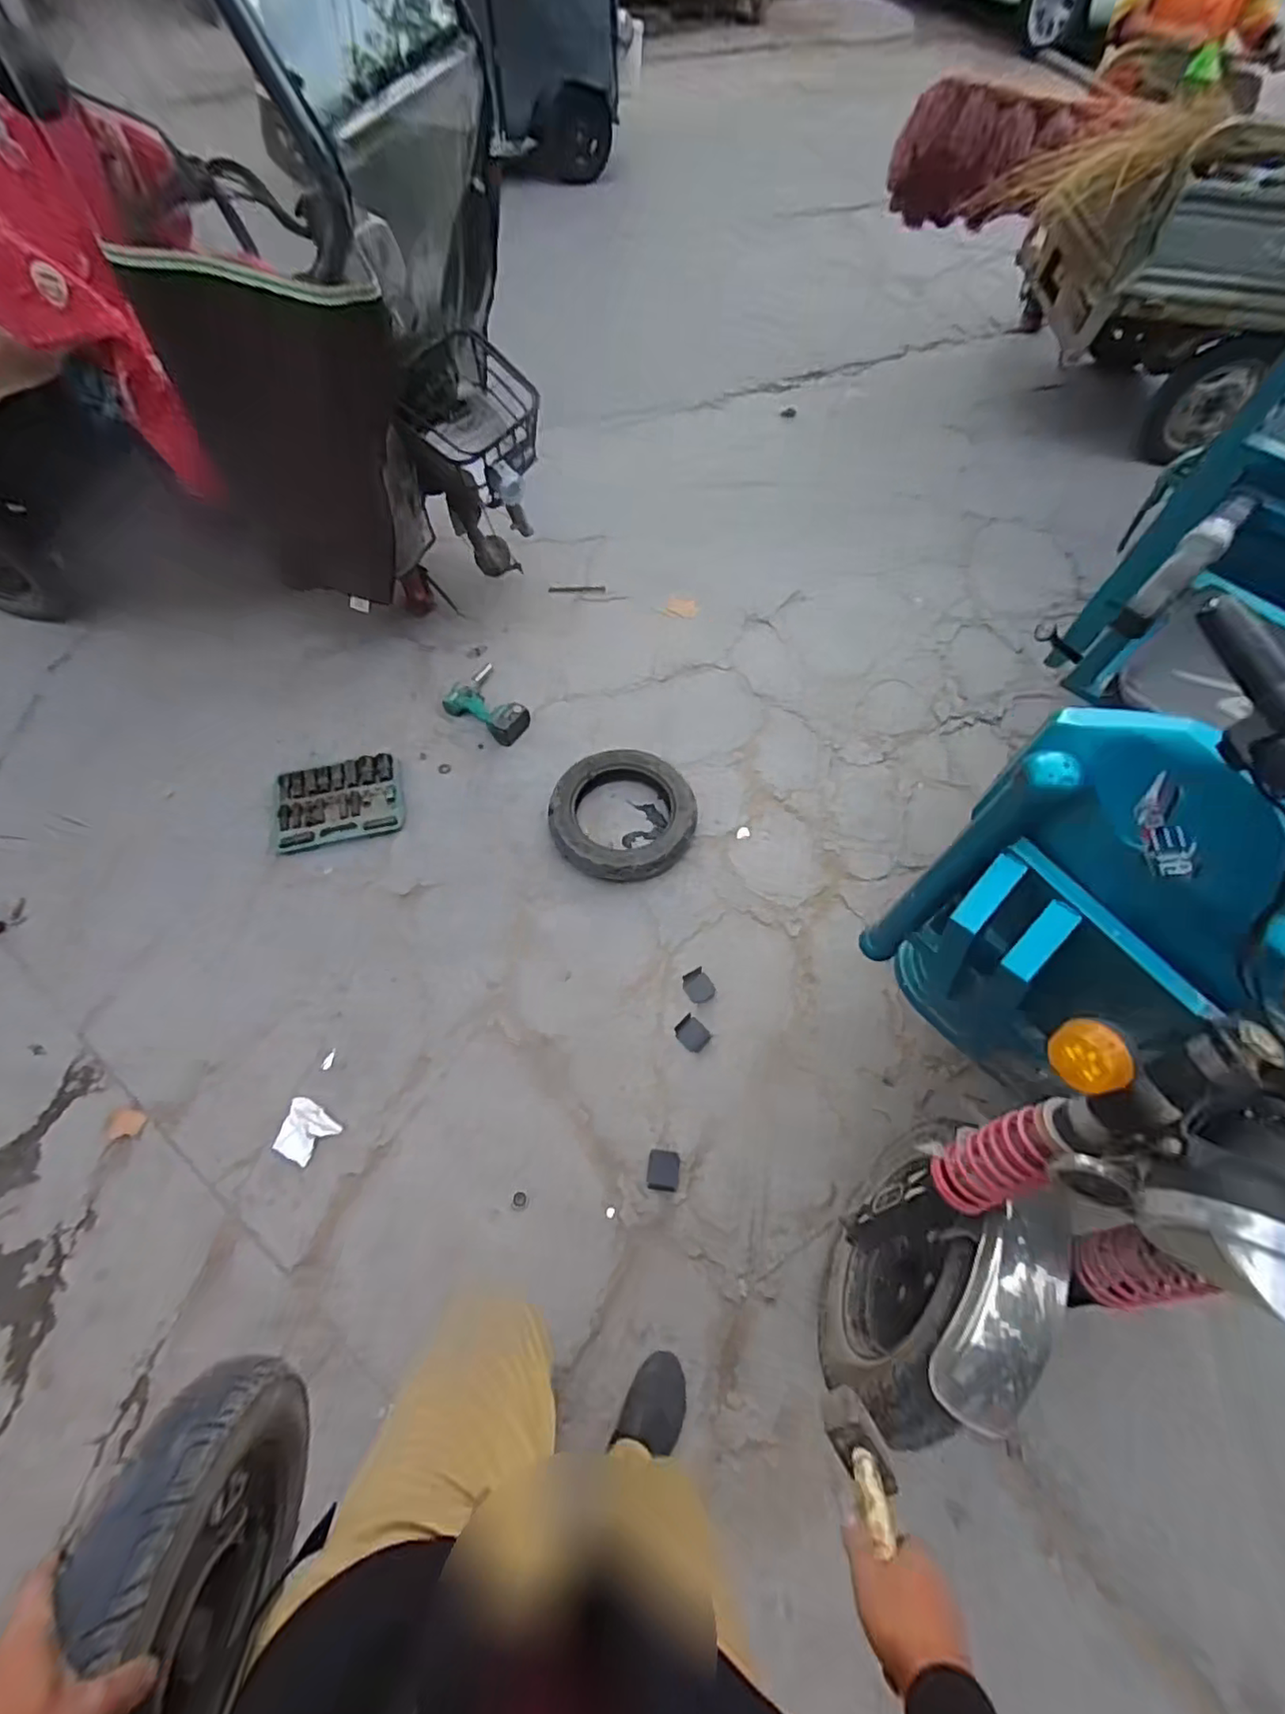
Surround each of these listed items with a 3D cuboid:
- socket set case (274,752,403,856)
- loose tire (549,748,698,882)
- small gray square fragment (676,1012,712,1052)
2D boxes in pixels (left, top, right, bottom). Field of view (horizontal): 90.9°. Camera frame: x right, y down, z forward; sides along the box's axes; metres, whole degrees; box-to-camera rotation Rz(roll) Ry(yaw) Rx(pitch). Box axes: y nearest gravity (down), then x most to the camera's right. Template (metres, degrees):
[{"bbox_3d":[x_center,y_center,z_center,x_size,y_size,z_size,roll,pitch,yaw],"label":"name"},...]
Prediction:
[{"bbox_3d":[-0.796,-0.149,1.656,0.306,0.035,0.234,-13,64,-9],"label":"socket set case"},{"bbox_3d":[-0.053,-0.112,1.620,0.360,0.079,0.358,1,62,-2],"label":"loose tire"},{"bbox_3d":[0.111,0.393,1.410,0.061,0.006,0.073,-38,70,-20],"label":"small gray square fragment"}]

